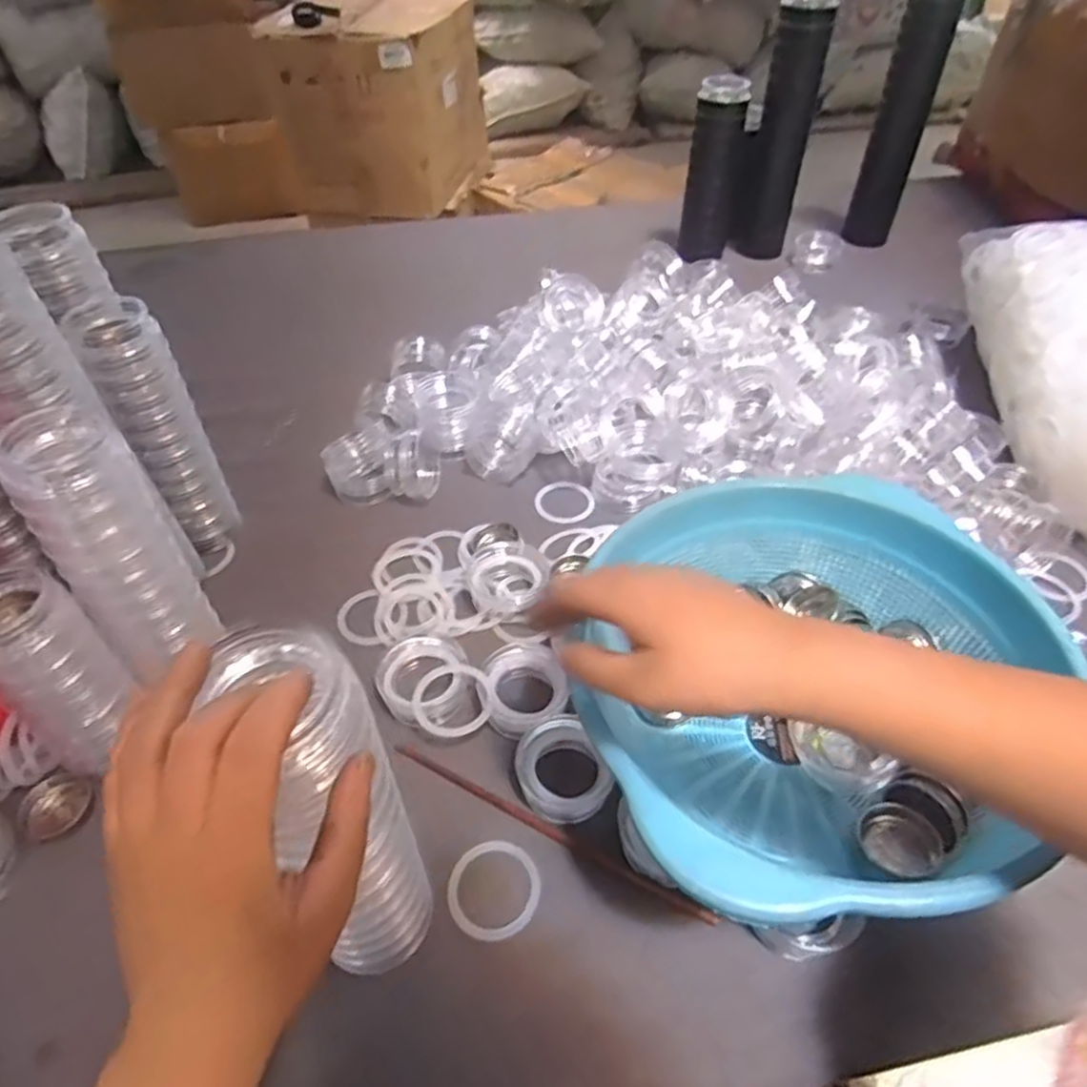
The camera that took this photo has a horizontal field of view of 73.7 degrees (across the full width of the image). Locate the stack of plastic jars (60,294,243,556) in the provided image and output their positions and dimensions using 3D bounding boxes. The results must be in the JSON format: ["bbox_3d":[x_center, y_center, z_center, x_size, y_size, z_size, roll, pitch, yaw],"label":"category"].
[{"bbox_3d":[-0.334,-0.097,0.637,0.065,0.212,0.078,-28,50,-24],"label":"stack of plastic jars"}]

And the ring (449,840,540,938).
[{"bbox_3d":[-0.032,0.218,0.461,0.058,0.007,0.062,-1,45,1],"label":"ring"}]

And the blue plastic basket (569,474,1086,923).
[{"bbox_3d":[0.163,0.096,0.450,0.266,0.123,0.273,-1,45,1],"label":"blue plastic basket"}]

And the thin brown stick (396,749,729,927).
[{"bbox_3d":[-0.001,0.190,0.486,0.243,0.008,0.008,22,50,22],"label":"thin brown stick"}]

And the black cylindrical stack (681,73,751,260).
[{"bbox_3d":[0.240,-0.527,1.023,0.074,0.220,0.073,5,45,7],"label":"black cylindrical stack"}]

